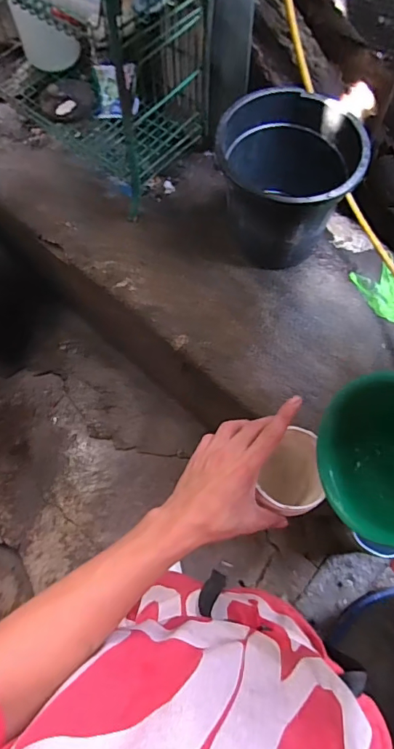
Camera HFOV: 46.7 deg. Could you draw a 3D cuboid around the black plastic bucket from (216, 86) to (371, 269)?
[{"bbox_3d":[0.190,-0.431,1.037,0.285,0.281,0.296,1,70,-2],"label":"black plastic bucket"}]

